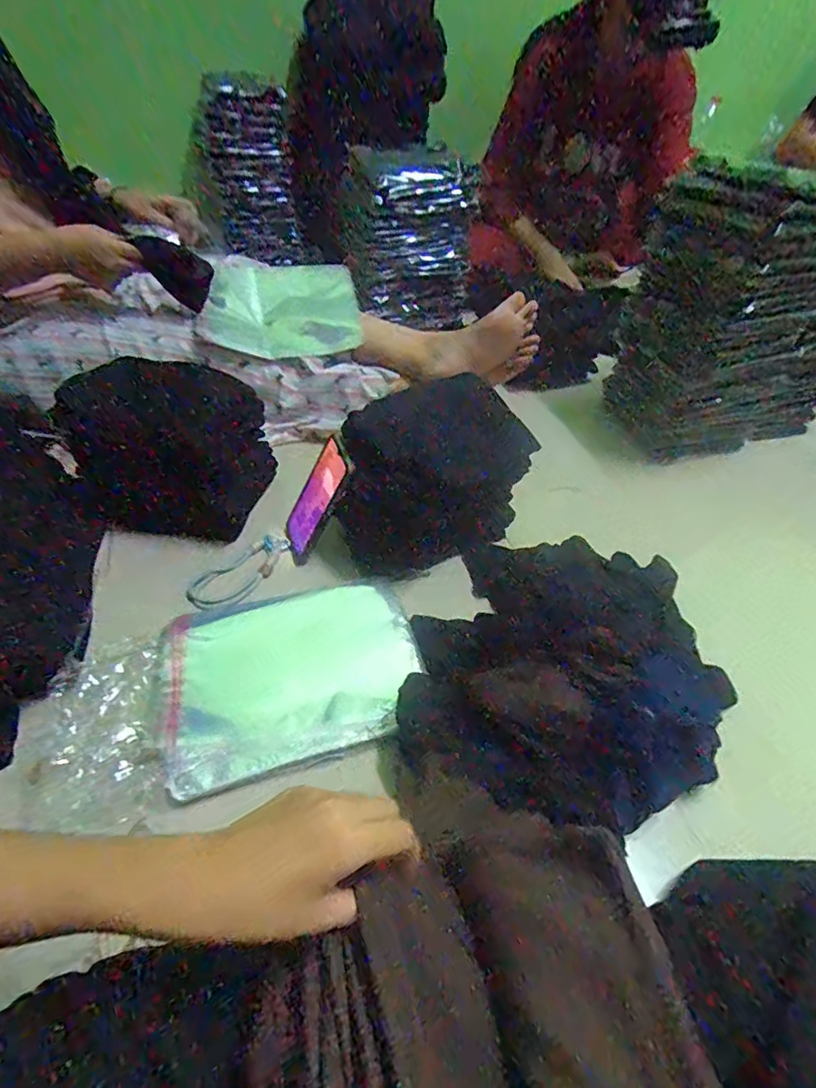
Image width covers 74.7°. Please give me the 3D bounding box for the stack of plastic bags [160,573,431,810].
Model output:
[{"bbox_3d":[-0.125,0.136,0.590,0.269,0.013,0.214,-12,49,-13],"label":"stack of plastic bags"}]

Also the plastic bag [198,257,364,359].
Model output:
[{"bbox_3d":[-0.203,-0.387,0.882,0.256,0.160,0.045,0,8,-14],"label":"plastic bag"}]

